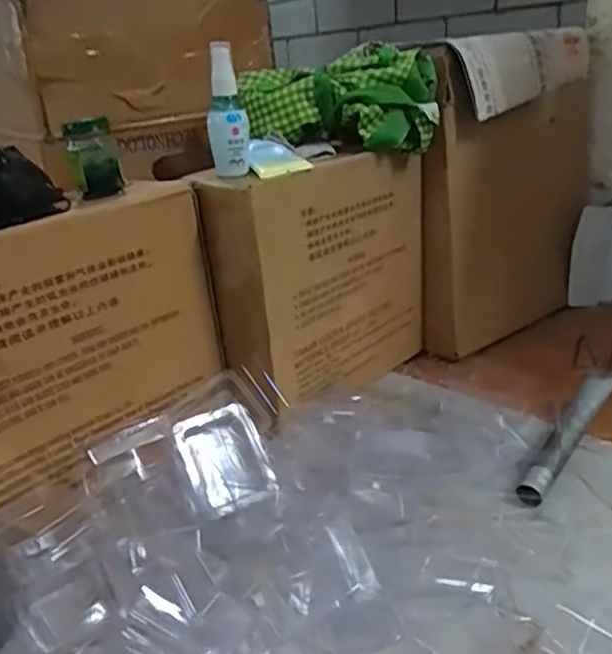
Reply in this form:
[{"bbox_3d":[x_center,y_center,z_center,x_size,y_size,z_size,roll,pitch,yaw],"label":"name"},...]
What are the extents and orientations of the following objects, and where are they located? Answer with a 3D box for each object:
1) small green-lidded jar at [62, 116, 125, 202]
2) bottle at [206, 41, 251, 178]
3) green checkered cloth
[{"bbox_3d":[-0.194,-0.153,0.608,0.043,0.069,0.042,-13,24,-17],"label":"small green-lidded jar"},{"bbox_3d":[-0.077,-0.208,0.642,0.038,0.119,0.035,-6,23,-1],"label":"bottle"},{"bbox_3d":[0.035,-0.248,0.740,0.218,0.096,0.093,-6,23,-1],"label":"green checkered cloth"}]

